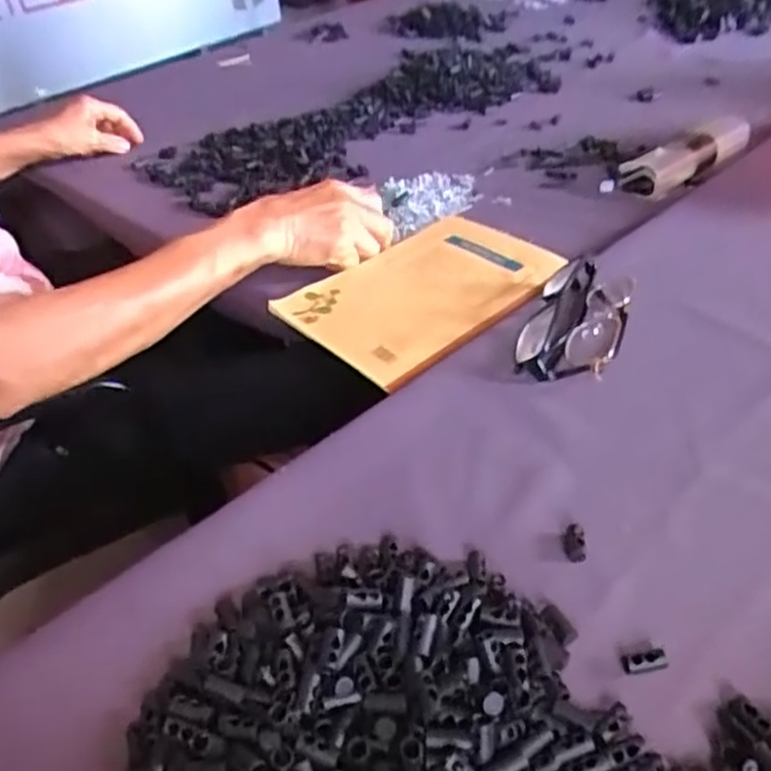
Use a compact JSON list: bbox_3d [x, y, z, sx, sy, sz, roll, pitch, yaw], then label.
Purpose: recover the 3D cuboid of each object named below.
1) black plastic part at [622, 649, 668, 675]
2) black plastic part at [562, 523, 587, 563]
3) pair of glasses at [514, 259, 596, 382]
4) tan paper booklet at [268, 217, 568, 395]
[{"bbox_3d":[0.115,0.122,0.329,0.019,0.006,0.008,-5,38,-3],"label":"black plastic part"},{"bbox_3d":[0.098,0.081,0.384,0.011,0.006,0.021,1,38,5],"label":"black plastic part"},{"bbox_3d":[0.122,-0.050,0.528,0.032,0.025,0.124,16,44,24],"label":"pair of glasses"},{"bbox_3d":[0.036,-0.078,0.592,0.211,0.011,0.158,-30,45,-27],"label":"tan paper booklet"}]

